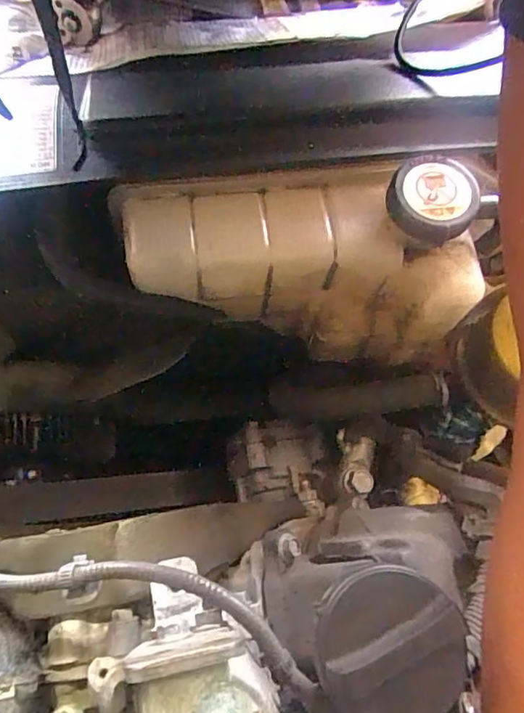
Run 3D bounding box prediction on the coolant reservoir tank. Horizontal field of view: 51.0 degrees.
[{"bbox_3d":[0.023,-0.064,0.353,0.209,0.131,0.078,3,67,-2],"label":"coolant reservoir tank"}]

